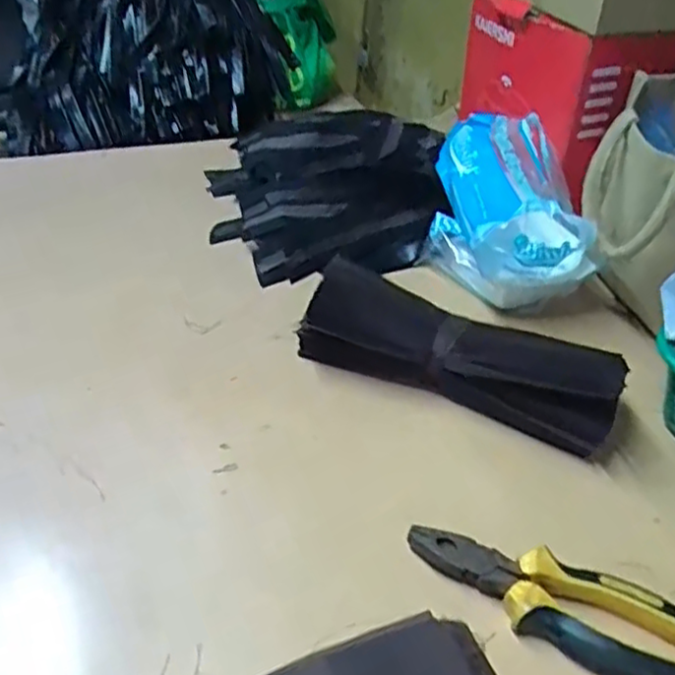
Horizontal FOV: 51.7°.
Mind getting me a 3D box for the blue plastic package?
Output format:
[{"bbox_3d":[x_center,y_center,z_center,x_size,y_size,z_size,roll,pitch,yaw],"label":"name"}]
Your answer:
[{"bbox_3d":[0.169,-0.128,0.719,0.132,0.125,0.197,-2,39,-10],"label":"blue plastic package"}]

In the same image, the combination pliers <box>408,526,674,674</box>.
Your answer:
[{"bbox_3d":[0.140,0.167,0.435,0.197,0.029,0.061,23,41,21],"label":"combination pliers"}]

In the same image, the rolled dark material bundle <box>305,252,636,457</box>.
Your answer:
[{"bbox_3d":[0.099,0.011,0.577,0.261,0.074,0.064,21,41,19],"label":"rolled dark material bundle"}]

